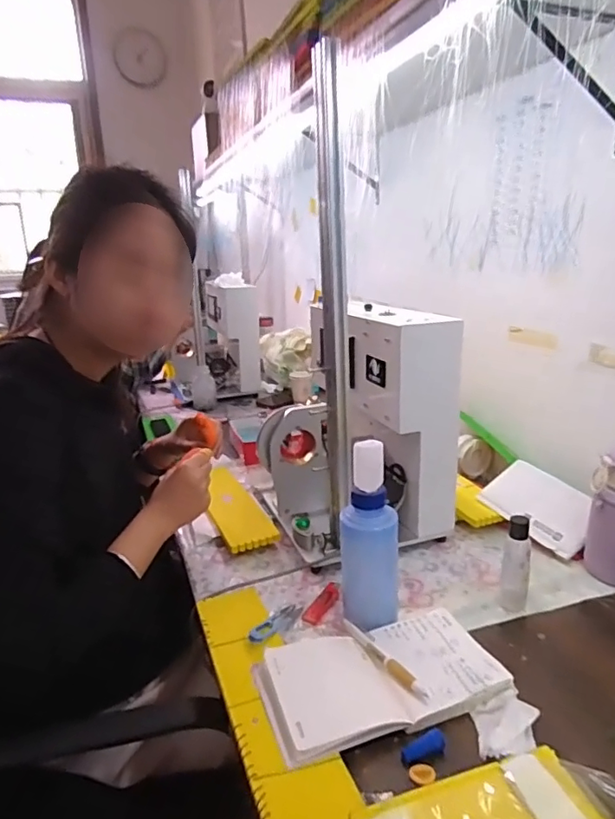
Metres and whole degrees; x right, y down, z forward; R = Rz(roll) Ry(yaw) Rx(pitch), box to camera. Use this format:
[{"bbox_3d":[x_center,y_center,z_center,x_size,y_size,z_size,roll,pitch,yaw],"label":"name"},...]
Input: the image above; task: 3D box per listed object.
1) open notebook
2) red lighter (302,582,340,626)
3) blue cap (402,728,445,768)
[{"bbox_3d":[0.076,0.278,0.562,0.239,0.028,0.133,-7,17,-16],"label":"open notebook"},{"bbox_3d":[0.019,0.252,0.696,0.029,0.010,0.080,5,18,23],"label":"red lighter"},{"bbox_3d":[0.105,0.308,0.485,0.044,0.014,0.016,-12,19,-30],"label":"blue cap"}]

